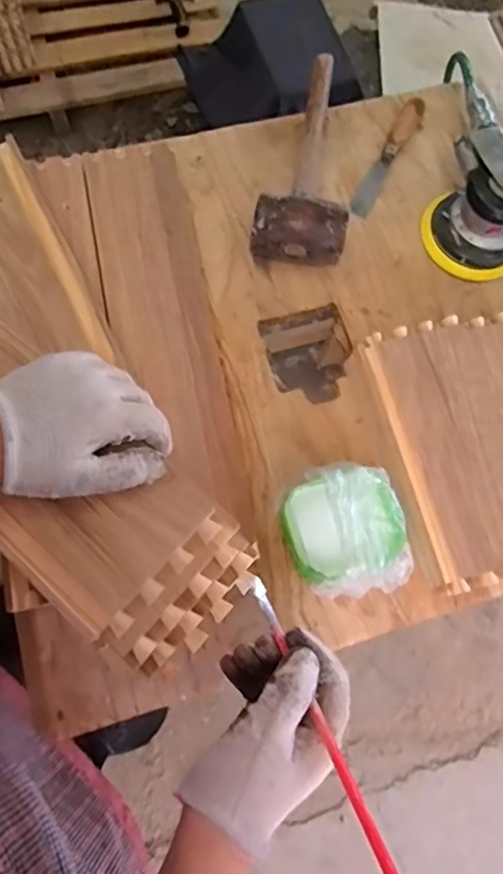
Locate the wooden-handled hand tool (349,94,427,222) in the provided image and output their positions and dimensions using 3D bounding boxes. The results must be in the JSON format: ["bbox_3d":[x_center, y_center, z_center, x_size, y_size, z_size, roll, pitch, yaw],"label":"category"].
[{"bbox_3d":[0.156,-0.320,0.667,0.025,0.015,0.160,29,74,4],"label":"wooden-handled hand tool"}]

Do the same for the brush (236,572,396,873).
[{"bbox_3d":[0.044,0.182,0.344,0.015,0.005,0.249,-24,49,-8],"label":"brush"}]

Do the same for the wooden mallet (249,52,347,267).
[{"bbox_3d":[0.072,-0.316,0.632,0.092,0.056,0.284,13,73,-1],"label":"wooden mallet"}]

